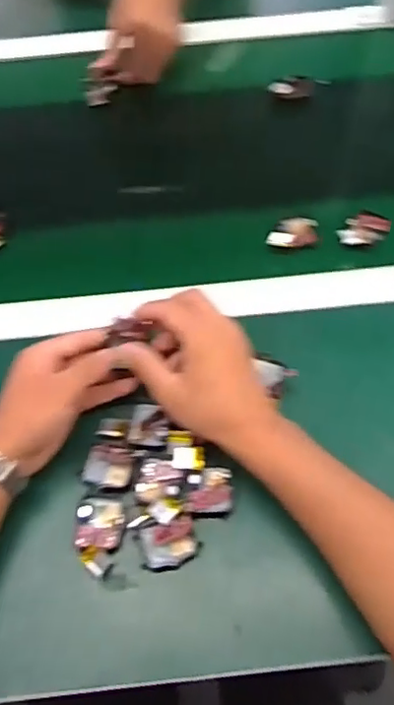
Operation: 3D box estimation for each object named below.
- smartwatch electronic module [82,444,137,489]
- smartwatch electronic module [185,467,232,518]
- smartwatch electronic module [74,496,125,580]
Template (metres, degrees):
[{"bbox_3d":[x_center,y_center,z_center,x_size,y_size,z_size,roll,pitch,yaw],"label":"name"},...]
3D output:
[{"bbox_3d":[-0.073,0.095,0.497,0.040,0.014,0.032,13,62,10],"label":"smartwatch electronic module"},{"bbox_3d":[0.010,0.114,0.485,0.037,0.010,0.038,-4,61,0],"label":"smartwatch electronic module"},{"bbox_3d":[-0.076,0.143,0.465,0.037,0.019,0.062,-5,61,0],"label":"smartwatch electronic module"}]

